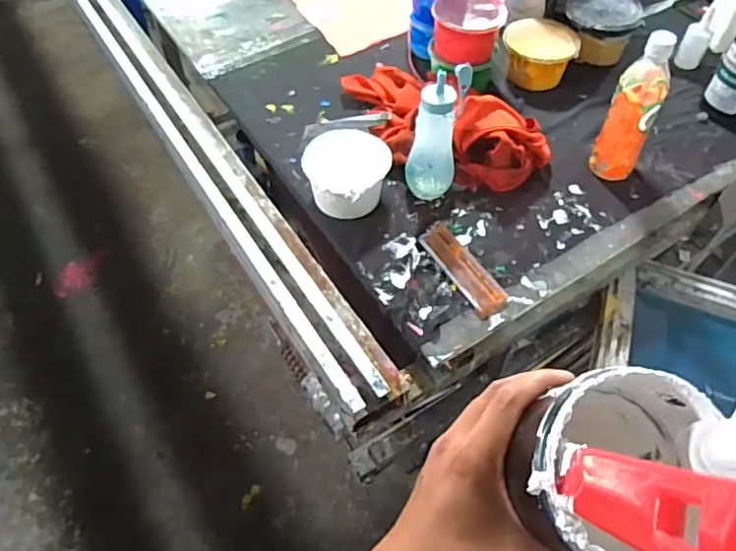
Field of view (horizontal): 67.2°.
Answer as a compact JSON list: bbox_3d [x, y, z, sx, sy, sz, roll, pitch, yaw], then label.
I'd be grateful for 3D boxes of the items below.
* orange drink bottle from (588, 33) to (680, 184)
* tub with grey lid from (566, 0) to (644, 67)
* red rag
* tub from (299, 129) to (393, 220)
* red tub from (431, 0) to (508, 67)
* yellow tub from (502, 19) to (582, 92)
[{"bbox_3d":[0.371,-0.226,0.776,0.068,0.213,0.055,22,57,13],"label":"orange drink bottle"},{"bbox_3d":[0.415,-0.450,0.998,0.127,0.064,0.150,16,56,9],"label":"tub with grey lid"},{"bbox_3d":[0.200,-0.200,0.811,0.147,0.108,0.109,-33,62,-23],"label":"red rag"},{"bbox_3d":[-0.031,-0.139,0.800,0.110,0.087,0.115,1,55,-1],"label":"tub"},{"bbox_3d":[0.160,-0.408,0.908,0.116,0.067,0.106,4,55,0],"label":"red tub"},{"bbox_3d":[0.294,-0.380,0.962,0.129,0.061,0.101,12,55,6],"label":"yellow tub"}]

